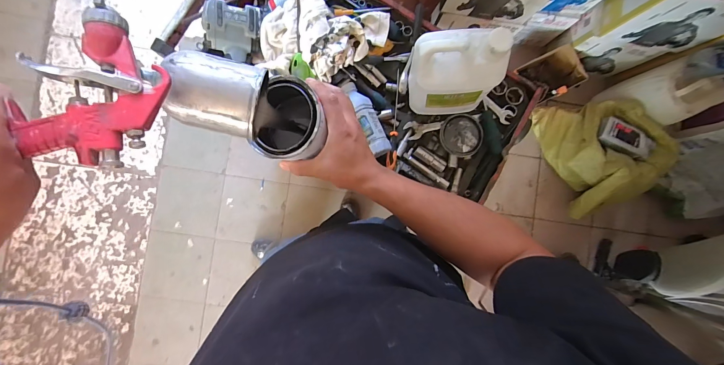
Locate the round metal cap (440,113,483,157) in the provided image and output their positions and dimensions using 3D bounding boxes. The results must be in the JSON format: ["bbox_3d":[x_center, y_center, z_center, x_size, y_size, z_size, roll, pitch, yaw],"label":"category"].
[{"bbox_3d":[0.230,-0.108,0.708,0.096,0.013,0.095,0,88,-3],"label":"round metal cap"}]

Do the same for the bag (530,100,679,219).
[{"bbox_3d":[1.119,-0.151,1.410,0.408,0.322,0.524,-15,89,-4],"label":"bag"}]

